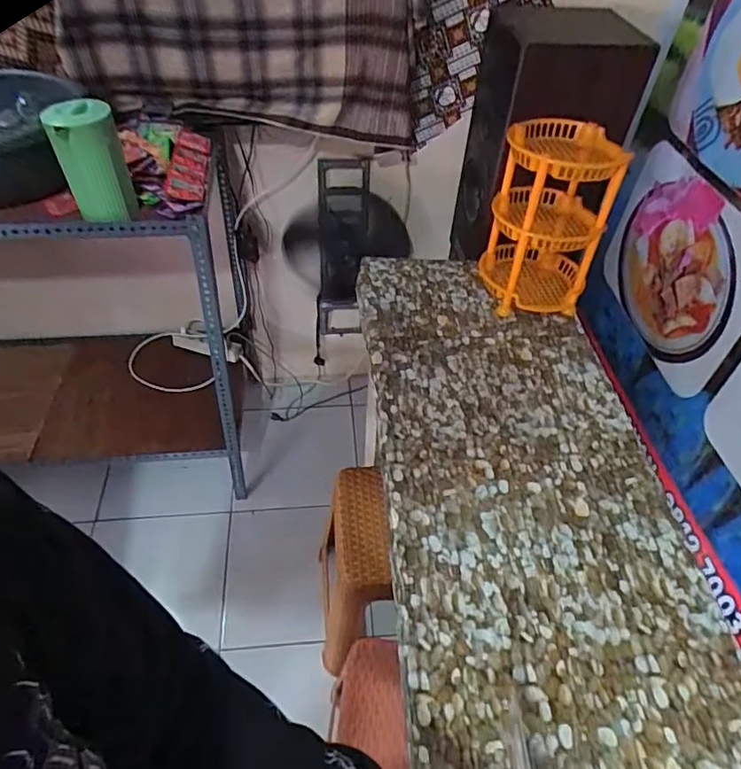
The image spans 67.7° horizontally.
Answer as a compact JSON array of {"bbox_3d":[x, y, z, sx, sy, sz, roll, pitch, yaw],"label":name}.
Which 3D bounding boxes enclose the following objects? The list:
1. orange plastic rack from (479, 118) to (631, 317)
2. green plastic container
[{"bbox_3d":[0.358,-0.340,1.134,0.211,0.322,0.233,9,49,7],"label":"orange plastic rack"},{"bbox_3d":[-0.475,-0.375,0.951,0.102,0.188,0.089,-20,52,-19],"label":"green plastic container"}]

